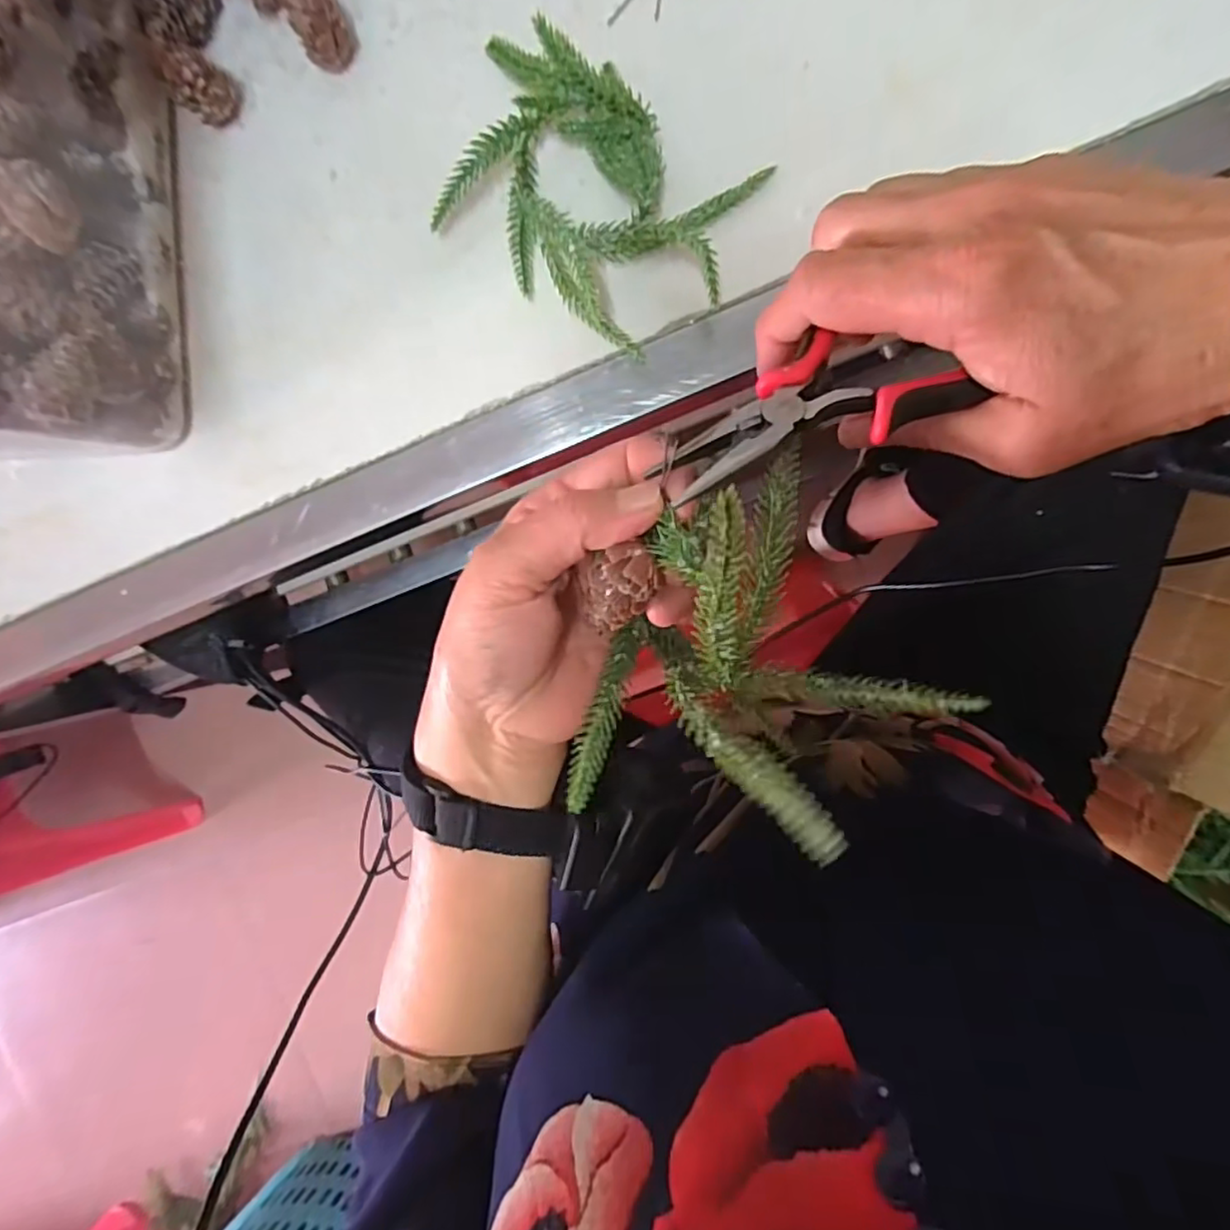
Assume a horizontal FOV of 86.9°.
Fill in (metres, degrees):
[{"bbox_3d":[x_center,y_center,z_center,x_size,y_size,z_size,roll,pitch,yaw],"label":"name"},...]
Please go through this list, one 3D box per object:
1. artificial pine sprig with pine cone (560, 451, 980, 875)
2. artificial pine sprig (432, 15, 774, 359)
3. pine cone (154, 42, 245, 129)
[{"bbox_3d":[0.030,0.023,0.210,0.116,0.052,0.101,-33,91,9],"label":"artificial pine sprig with pine cone"},{"bbox_3d":[-0.008,-0.176,0.268,0.129,0.035,0.092,32,98,3],"label":"artificial pine sprig"},{"bbox_3d":[-0.183,-0.235,0.287,0.022,0.029,0.024,1,95,7],"label":"pine cone"}]

